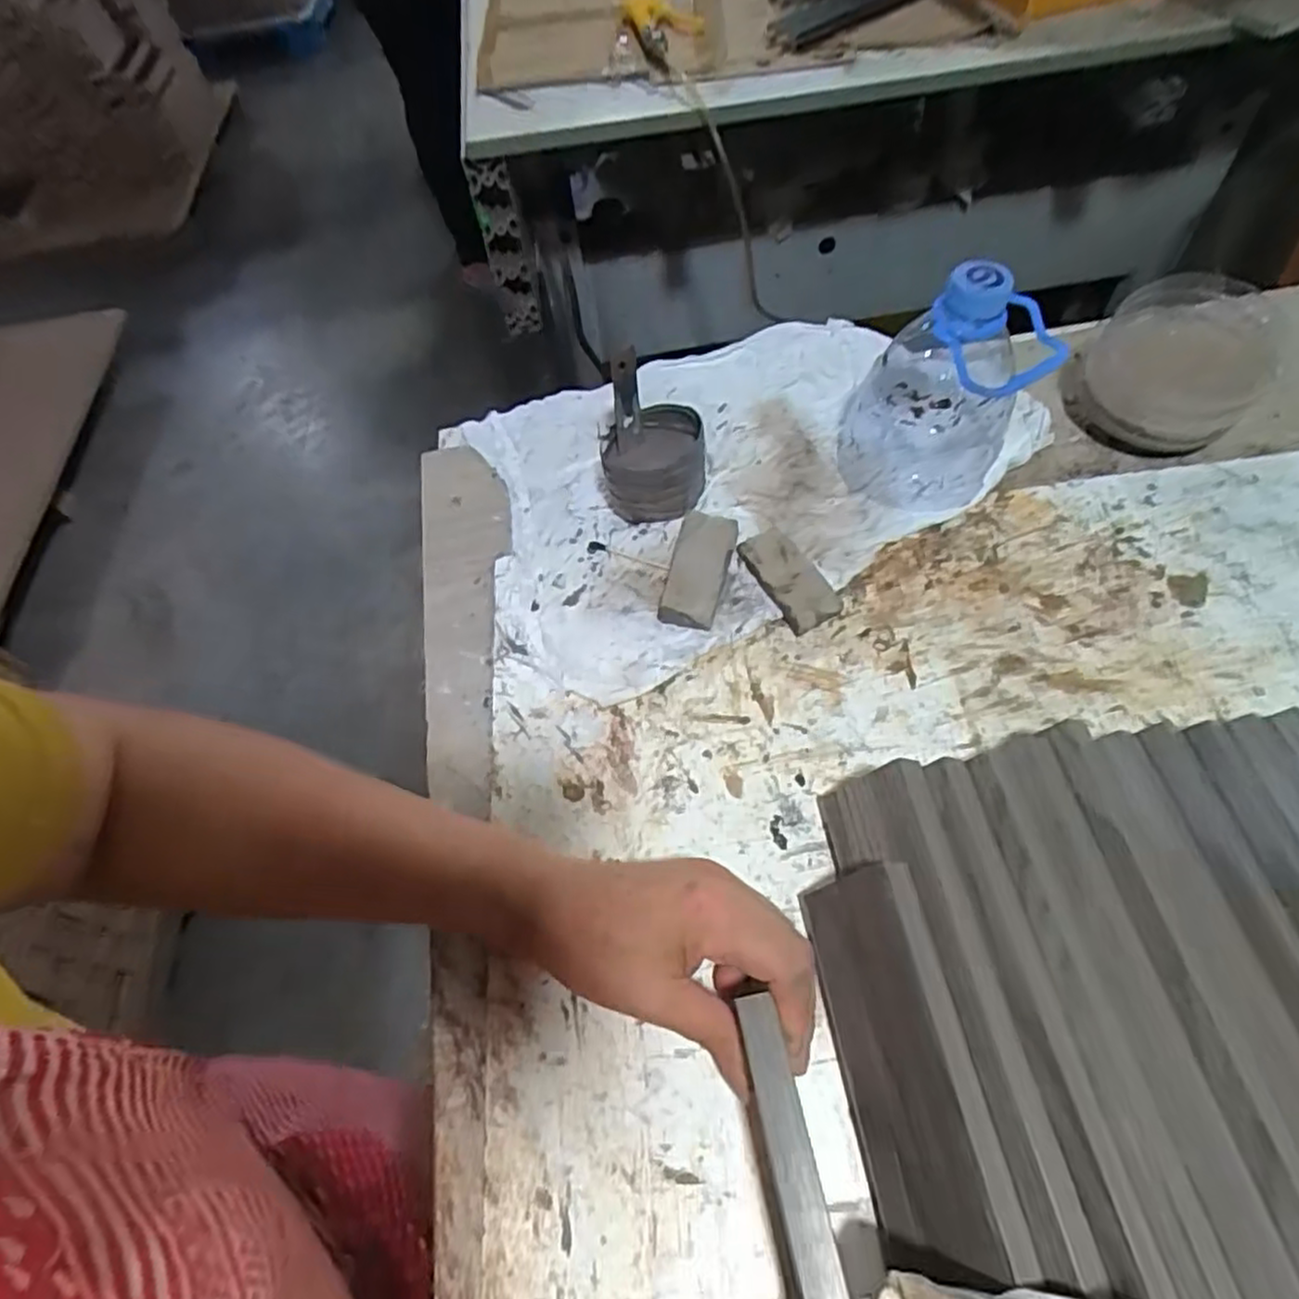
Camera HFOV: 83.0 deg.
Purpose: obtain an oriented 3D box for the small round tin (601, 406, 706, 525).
[{"bbox_3d":[0.003,-0.117,0.470,0.062,0.051,0.063,-2,58,4],"label":"small round tin"}]

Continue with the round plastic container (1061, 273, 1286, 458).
[{"bbox_3d":[0.341,-0.189,0.483,0.106,0.053,0.114,-2,58,4],"label":"round plastic container"}]

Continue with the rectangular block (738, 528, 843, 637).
[{"bbox_3d":[0.082,-0.042,0.438,0.033,0.016,0.068,-26,60,-11],"label":"rectangular block"}]

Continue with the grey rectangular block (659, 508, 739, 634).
[{"bbox_3d":[0.029,-0.048,0.437,0.035,0.030,0.070,11,60,11],"label":"grey rectangular block"}]

